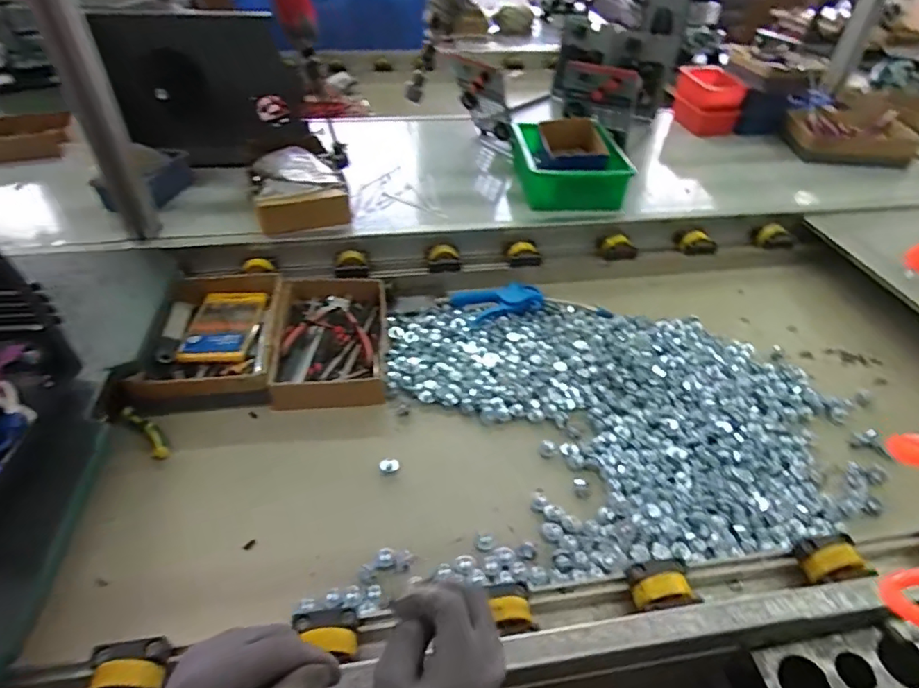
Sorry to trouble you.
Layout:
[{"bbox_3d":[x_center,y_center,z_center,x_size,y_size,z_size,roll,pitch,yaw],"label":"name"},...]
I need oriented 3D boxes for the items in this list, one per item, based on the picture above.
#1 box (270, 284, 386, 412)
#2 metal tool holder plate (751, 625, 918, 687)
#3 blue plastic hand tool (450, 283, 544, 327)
[{"bbox_3d":[-0.182,-0.008,0.752,0.147,0.059,0.219,-3,42,-5],"label":"box"},{"bbox_3d":[0.313,0.261,0.420,0.144,0.012,0.054,-6,43,-8],"label":"metal tool holder plate"},{"bbox_3d":[0.060,-0.072,0.820,0.134,0.029,0.077,-10,43,-13],"label":"blue plastic hand tool"}]

